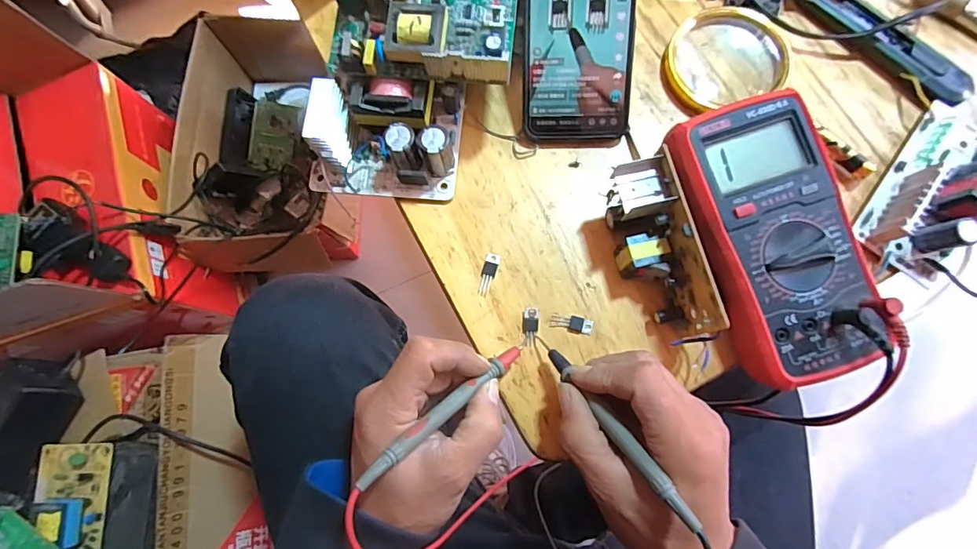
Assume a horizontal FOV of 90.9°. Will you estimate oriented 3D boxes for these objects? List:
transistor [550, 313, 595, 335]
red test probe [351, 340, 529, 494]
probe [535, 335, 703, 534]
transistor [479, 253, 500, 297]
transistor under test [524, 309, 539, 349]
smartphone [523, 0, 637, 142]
[{"bbox_3d":[0.059,0.035,0.338,0.030,0.004,0.011,14,78,5],"label":"transistor"},{"bbox_3d":[-0.019,0.078,0.289,0.139,0.014,0.009,-33,77,-36],"label":"red test probe"},{"bbox_3d":[0.066,0.082,0.281,0.009,0.012,0.143,-34,45,-5],"label":"probe"},{"bbox_3d":[0.000,-0.001,0.347,0.010,0.004,0.031,12,78,4],"label":"transistor"},{"bbox_3d":[0.030,0.037,0.338,0.010,0.004,0.027,4,87,3],"label":"transistor under test"},{"bbox_3d":[0.063,-0.178,0.334,0.076,0.005,0.162,0,110,2],"label":"smartphone"}]

